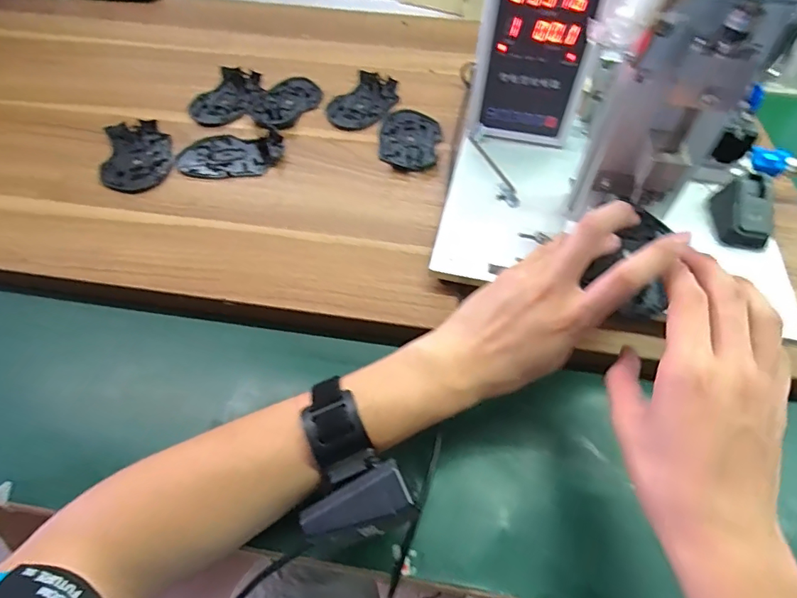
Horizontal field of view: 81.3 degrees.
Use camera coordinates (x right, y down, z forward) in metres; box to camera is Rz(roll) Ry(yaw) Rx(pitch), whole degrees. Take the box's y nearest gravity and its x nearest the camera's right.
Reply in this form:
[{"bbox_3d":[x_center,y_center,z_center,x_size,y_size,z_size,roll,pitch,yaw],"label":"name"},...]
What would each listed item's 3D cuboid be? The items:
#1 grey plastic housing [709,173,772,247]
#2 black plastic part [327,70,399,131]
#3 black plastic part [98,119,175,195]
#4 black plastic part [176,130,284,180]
[{"bbox_3d":[0.315,-0.080,0.422,0.040,0.036,0.062,4,54,2],"label":"grey plastic housing"},{"bbox_3d":[-0.044,-0.252,0.591,0.069,0.010,0.115,28,59,16],"label":"black plastic part"},{"bbox_3d":[-0.294,-0.163,0.523,0.069,0.014,0.113,-12,55,-9],"label":"black plastic part"},{"bbox_3d":[-0.190,-0.165,0.527,0.113,0.004,0.077,0,54,-1],"label":"black plastic part"}]

